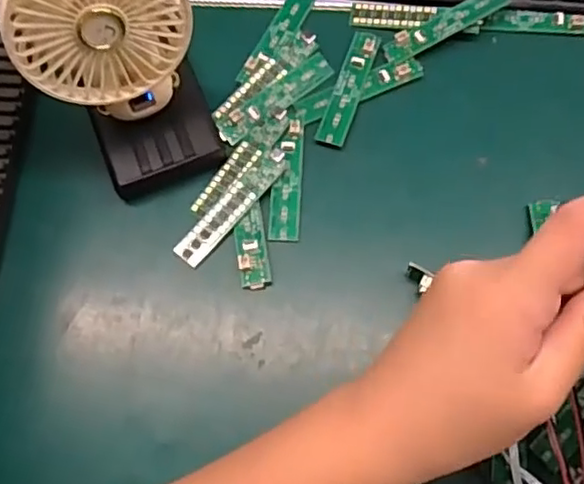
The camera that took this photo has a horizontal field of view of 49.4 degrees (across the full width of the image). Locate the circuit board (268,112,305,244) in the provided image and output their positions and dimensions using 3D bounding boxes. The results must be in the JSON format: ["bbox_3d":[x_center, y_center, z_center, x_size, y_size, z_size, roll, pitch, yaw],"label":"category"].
[{"bbox_3d":[-0.002,-0.042,0.381,0.018,0.005,0.085,3,68,3],"label":"circuit board"}]

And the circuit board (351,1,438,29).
[{"bbox_3d":[0.067,-0.149,0.419,0.061,0.004,0.021,8,68,13],"label":"circuit board"}]

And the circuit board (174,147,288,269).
[{"bbox_3d":[-0.035,-0.021,0.374,0.018,0.005,0.084,38,74,16],"label":"circuit board"}]

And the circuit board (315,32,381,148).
[{"bbox_3d":[0.036,-0.098,0.400,0.018,0.006,0.084,18,70,9],"label":"circuit board"}]

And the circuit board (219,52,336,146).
[{"bbox_3d":[-0.010,-0.091,0.401,0.083,0.005,0.018,-38,71,-12],"label":"circuit board"}]

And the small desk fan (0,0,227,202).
[{"bbox_3d":[-0.091,-0.094,0.334,0.087,0.131,0.086,-22,69,-7],"label":"small desk fan"}]

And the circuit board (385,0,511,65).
[{"bbox_3d":[0.099,-0.140,0.406,0.084,0.004,0.016,-27,79,3],"label":"circuit board"}]

